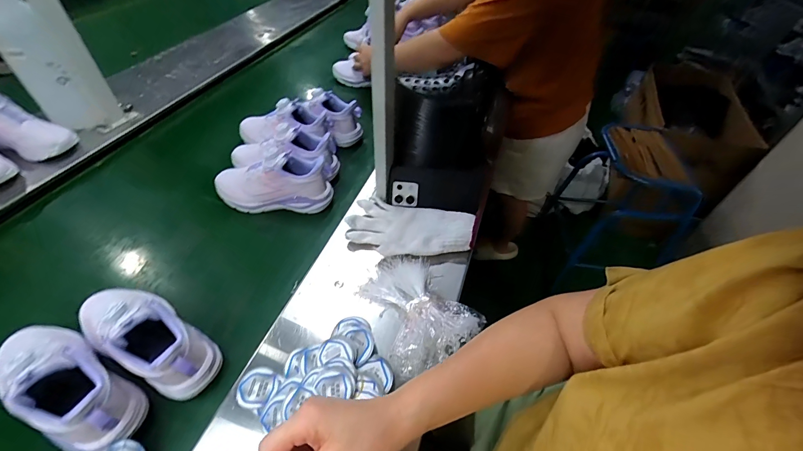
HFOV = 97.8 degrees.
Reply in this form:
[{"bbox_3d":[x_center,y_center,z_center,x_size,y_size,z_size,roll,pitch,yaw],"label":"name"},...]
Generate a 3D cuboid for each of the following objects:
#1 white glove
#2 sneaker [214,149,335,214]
[{"bbox_3d":[0.013,0.003,0.598,0.211,0.034,0.115,13,51,9],"label":"white glove"},{"bbox_3d":[-0.247,-0.088,0.665,0.223,0.097,0.080,1,50,-1],"label":"sneaker"}]

